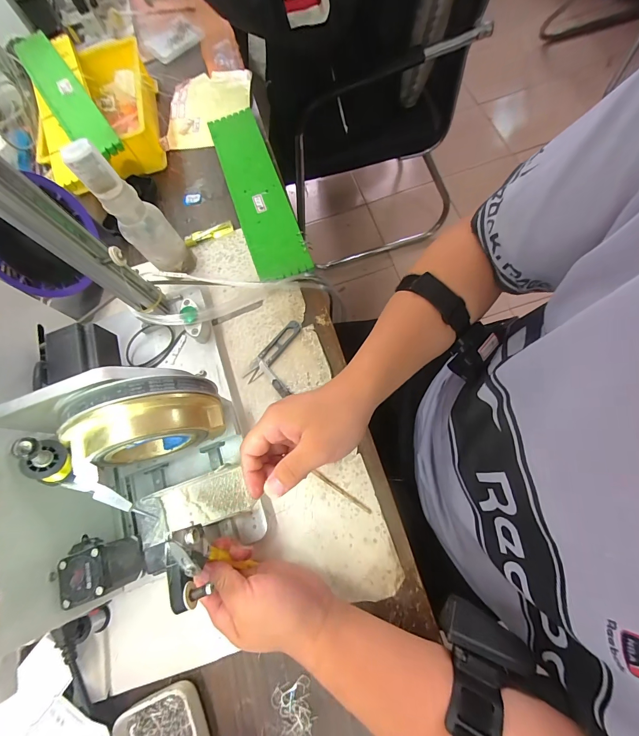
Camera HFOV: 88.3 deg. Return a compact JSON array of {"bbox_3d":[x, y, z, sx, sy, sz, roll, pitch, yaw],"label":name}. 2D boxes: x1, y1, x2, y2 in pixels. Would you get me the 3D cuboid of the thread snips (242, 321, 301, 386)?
[{"bbox_3d":[-0.063,-0.023,0.442,0.023,0.013,0.101,39,81,16],"label":"thread snips"}]

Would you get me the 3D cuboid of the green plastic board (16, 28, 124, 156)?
[{"bbox_3d":[-0.392,-0.423,0.501,0.060,0.018,0.316,-35,72,-4],"label":"green plastic board"}]

